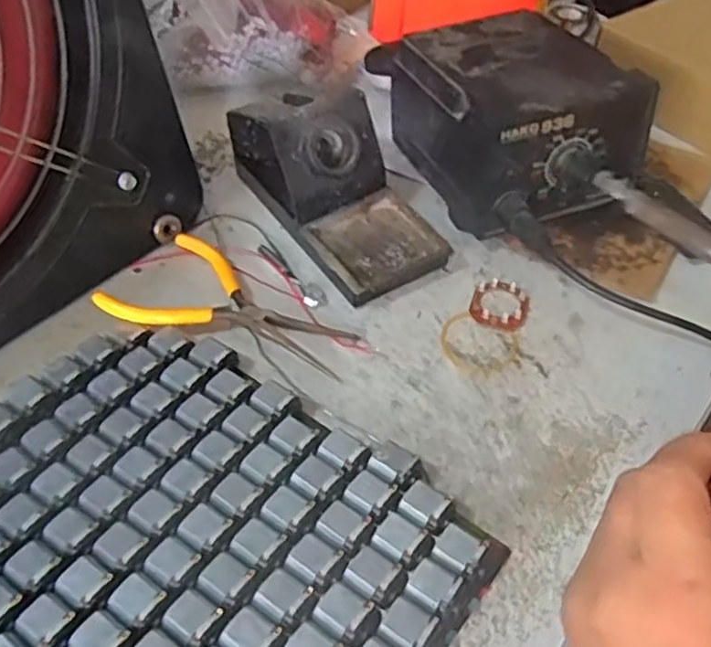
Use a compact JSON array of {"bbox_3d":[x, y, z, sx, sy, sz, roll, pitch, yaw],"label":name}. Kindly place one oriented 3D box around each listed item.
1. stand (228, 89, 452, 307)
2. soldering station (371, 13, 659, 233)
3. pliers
[{"bbox_3d":[-0.016,-0.096,0.456,0.071,0.077,0.167,-25,51,-22],"label":"stand"},{"bbox_3d":[0.100,-0.136,0.476,0.113,0.085,0.162,-20,50,-18],"label":"soldering station"},{"bbox_3d":[-0.067,-0.008,0.411,0.134,0.023,0.079,21,50,19],"label":"pliers"}]

